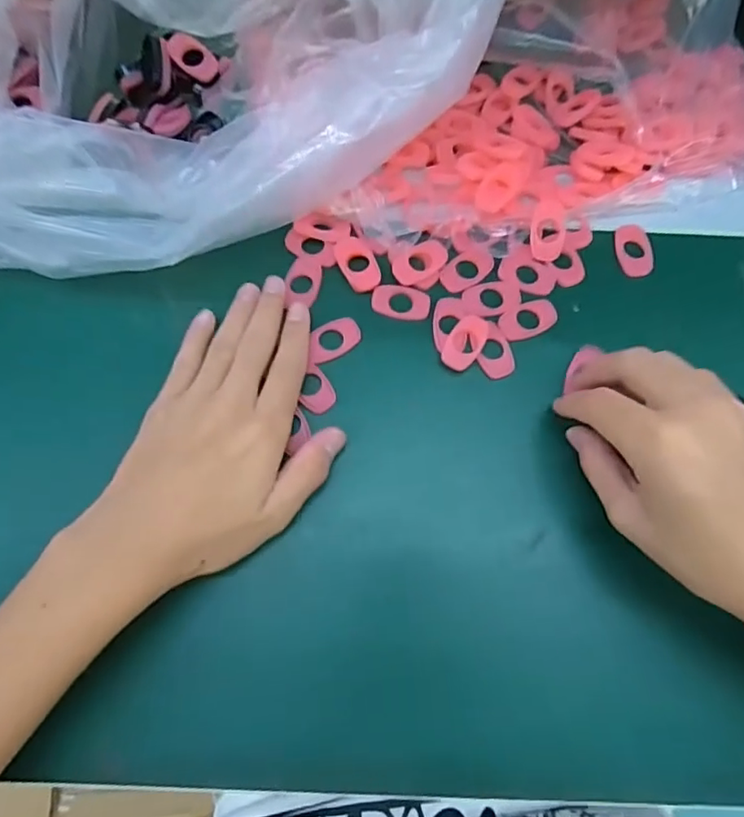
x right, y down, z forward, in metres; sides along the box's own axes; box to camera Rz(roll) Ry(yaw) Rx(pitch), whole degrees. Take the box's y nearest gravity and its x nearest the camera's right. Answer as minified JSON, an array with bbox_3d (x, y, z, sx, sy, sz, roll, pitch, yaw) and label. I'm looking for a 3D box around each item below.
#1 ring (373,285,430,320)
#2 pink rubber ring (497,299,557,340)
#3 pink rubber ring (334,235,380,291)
[{"bbox_3d":[0.016,-0.059,0.308,0.032,0.004,0.019,9,74,2],"label":"ring"},{"bbox_3d":[0.087,-0.050,0.306,0.034,0.004,0.019,-22,75,-6],"label":"pink rubber ring"},{"bbox_3d":[-0.008,-0.082,0.311,0.020,0.004,0.033,-24,76,-7],"label":"pink rubber ring"}]

